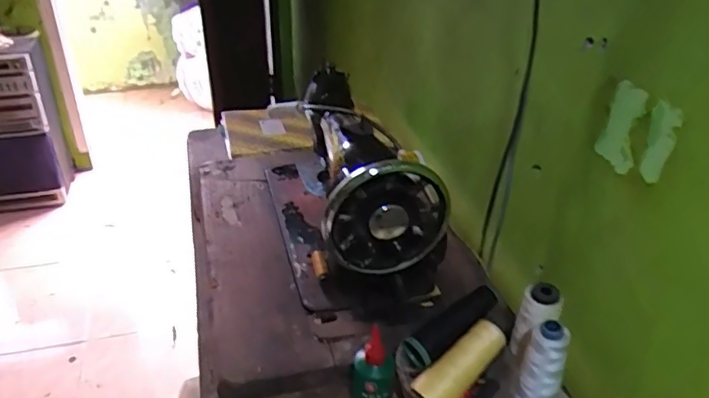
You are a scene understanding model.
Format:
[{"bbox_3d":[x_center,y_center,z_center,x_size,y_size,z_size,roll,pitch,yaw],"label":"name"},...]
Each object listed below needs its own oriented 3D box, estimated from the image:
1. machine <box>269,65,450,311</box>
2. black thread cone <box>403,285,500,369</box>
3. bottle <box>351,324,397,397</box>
[{"bbox_3d":[-0.017,-0.036,0.807,0.174,0.203,0.383,-10,34,-12],"label":"machine"},{"bbox_3d":[0.107,0.136,0.633,0.118,0.039,0.032,-34,41,-17],"label":"black thread cone"},{"bbox_3d":[0.017,0.181,0.599,0.048,0.104,0.043,3,34,7],"label":"bottle"}]

